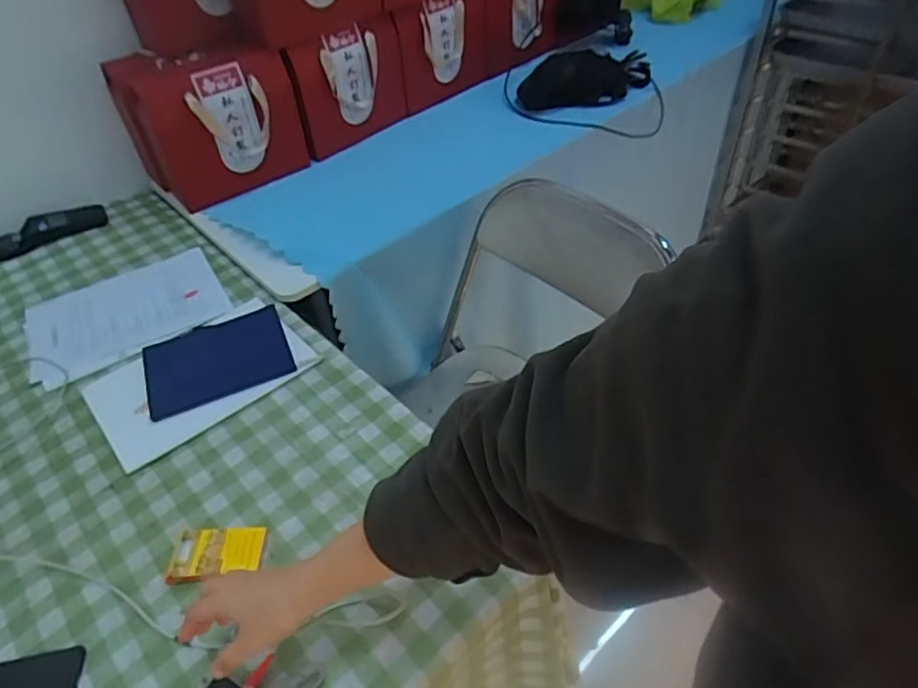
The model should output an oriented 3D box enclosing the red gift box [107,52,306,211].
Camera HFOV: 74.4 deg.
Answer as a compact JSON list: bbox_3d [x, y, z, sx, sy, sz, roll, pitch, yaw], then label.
[{"bbox_3d":[-0.511,-0.461,1.259,0.313,0.263,0.204,-30,50,-22],"label":"red gift box"}]

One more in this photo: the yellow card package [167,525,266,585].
[{"bbox_3d":[-0.276,0.239,0.693,0.109,0.021,0.060,-8,46,-2],"label":"yellow card package"}]

